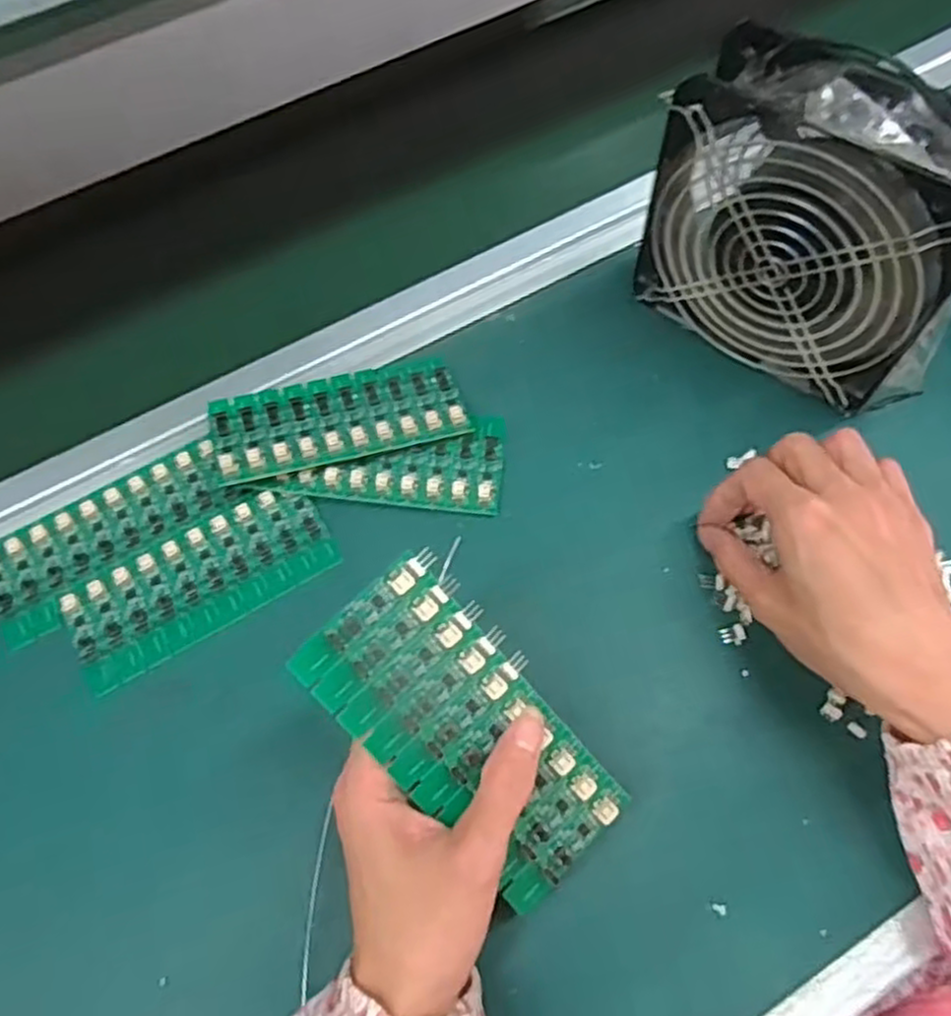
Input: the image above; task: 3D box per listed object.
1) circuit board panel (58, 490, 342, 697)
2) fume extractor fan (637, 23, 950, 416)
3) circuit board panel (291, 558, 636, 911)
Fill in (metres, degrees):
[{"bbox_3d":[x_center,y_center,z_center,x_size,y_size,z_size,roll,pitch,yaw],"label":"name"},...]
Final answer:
[{"bbox_3d":[-0.143,0.037,0.391,0.136,0.008,0.056,-30,68,-11],"label":"circuit board panel"},{"bbox_3d":[0.168,-0.136,0.377,0.157,0.153,0.056,34,71,16],"label":"fume extractor fan"},{"bbox_3d":[-0.001,0.087,0.292,0.063,0.009,0.136,-45,98,-16],"label":"circuit board panel"}]

